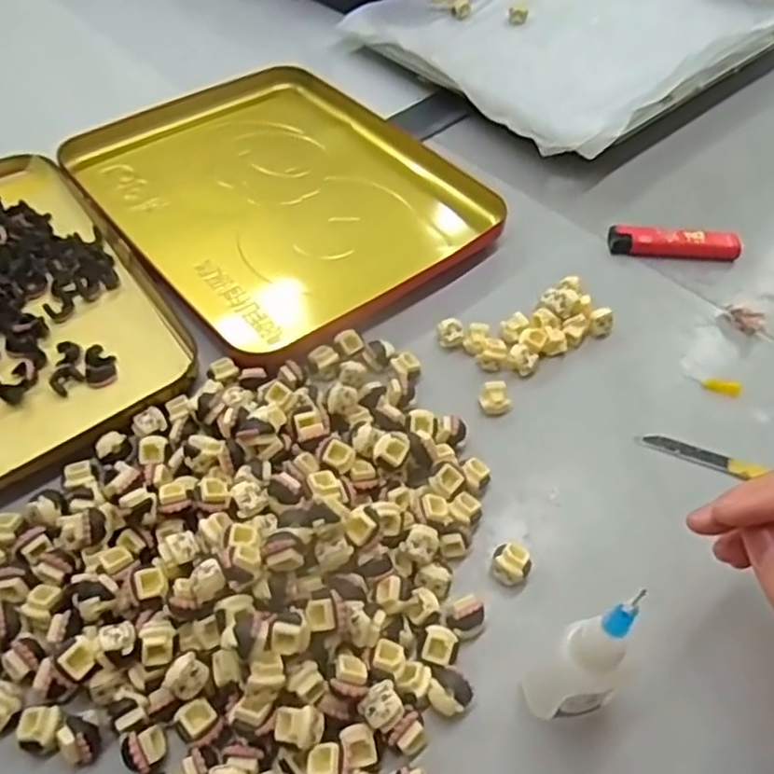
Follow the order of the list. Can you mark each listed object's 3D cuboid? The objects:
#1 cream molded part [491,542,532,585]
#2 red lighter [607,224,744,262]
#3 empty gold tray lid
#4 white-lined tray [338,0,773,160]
[{"bbox_3d":[0.054,0.078,0.308,0.016,0.017,0.014,19,55,12],"label":"cream molded part"},{"bbox_3d":[0.180,-0.090,0.440,0.079,0.015,0.018,3,53,0],"label":"red lighter"},{"bbox_3d":[-0.076,-0.131,0.462,0.200,0.021,0.254,-33,61,-24],"label":"empty gold tray lid"},{"bbox_3d":[0.171,-0.313,0.593,0.368,0.029,0.259,-36,62,-25],"label":"white-lined tray"}]

